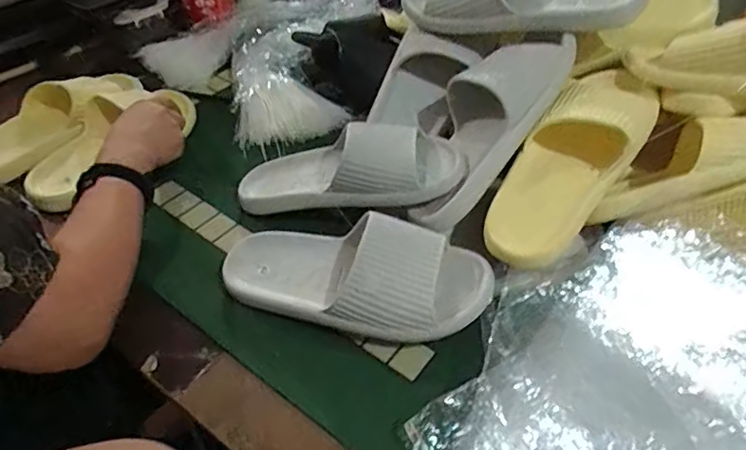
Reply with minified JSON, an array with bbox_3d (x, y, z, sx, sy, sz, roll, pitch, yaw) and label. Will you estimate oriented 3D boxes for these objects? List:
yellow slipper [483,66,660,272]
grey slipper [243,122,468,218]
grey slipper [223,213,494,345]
[{"bbox_3d":[0.207,-0.070,0.557,0.092,0.063,0.261,32,78,24],"label":"yellow slipper"},{"bbox_3d":[-0.032,-0.074,0.618,0.262,0.076,0.101,-5,46,20],"label":"grey slipper"},{"bbox_3d":[-0.020,0.046,0.532,0.266,0.070,0.100,12,47,8],"label":"grey slipper"}]

